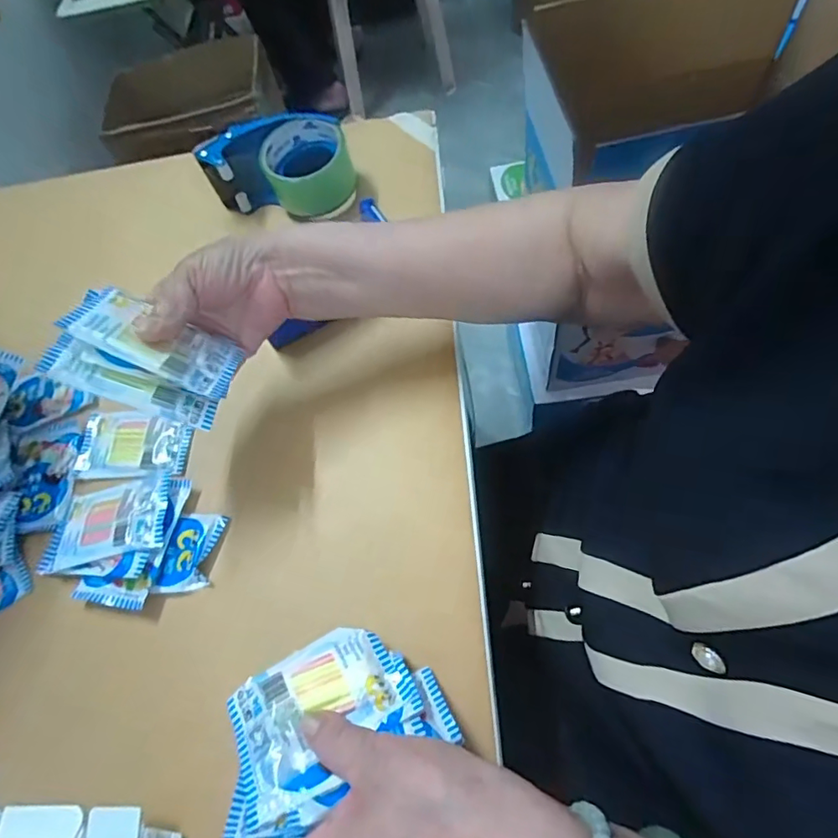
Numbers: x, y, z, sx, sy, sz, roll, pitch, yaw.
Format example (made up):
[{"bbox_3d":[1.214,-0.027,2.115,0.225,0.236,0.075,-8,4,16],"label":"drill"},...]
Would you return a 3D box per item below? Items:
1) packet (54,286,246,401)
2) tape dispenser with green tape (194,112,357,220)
[{"bbox_3d":[-0.178,-0.054,0.354,0.105,0.007,0.059,24,37,-20],"label":"packet"},{"bbox_3d":[-0.144,-0.270,0.555,0.154,0.069,0.088,10,66,14],"label":"tape dispenser with green tape"}]

